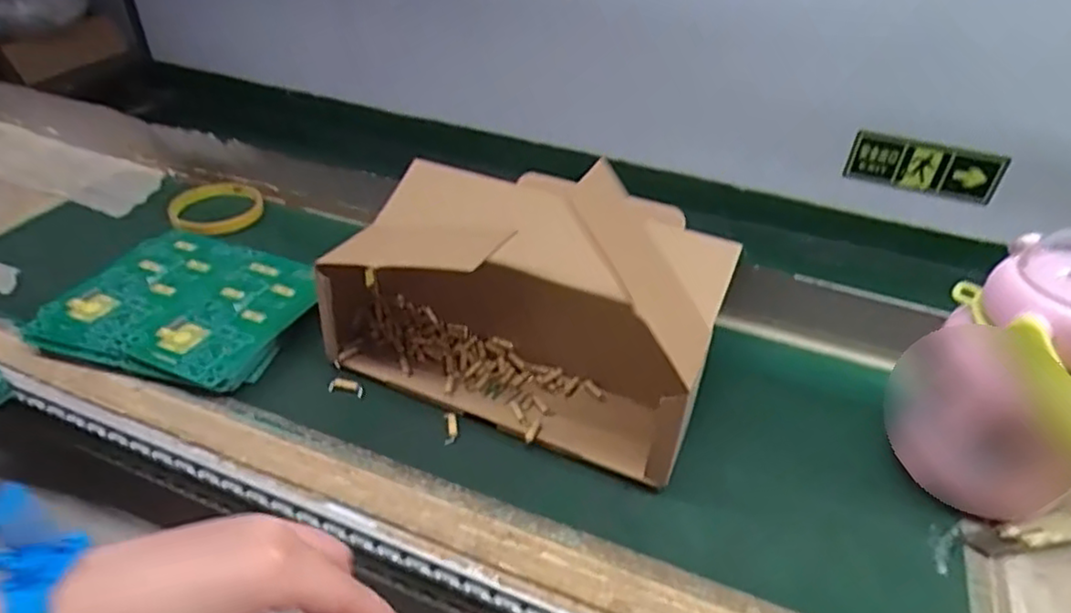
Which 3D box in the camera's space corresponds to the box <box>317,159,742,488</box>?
[{"bbox_3d":[-0.004,-0.010,0.495,0.269,0.114,0.171,18,42,18],"label":"box"}]

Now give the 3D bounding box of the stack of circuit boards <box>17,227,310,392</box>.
[{"bbox_3d":[-0.277,-0.003,0.551,0.181,0.026,0.151,13,41,13],"label":"stack of circuit boards"}]

